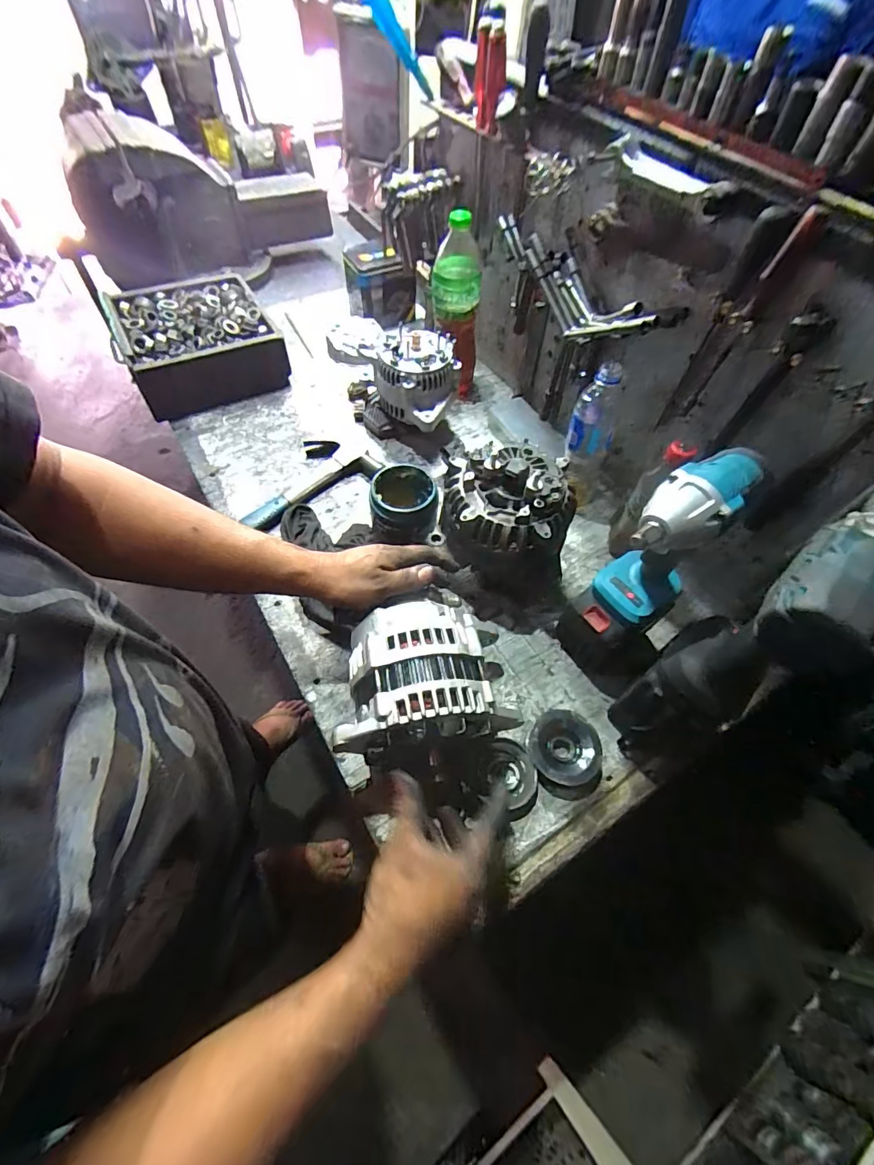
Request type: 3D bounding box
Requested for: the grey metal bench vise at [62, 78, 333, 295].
[{"bbox_3d":[-0.499,-0.816,0.992,0.484,0.277,0.218,-36,67,-22],"label":"grey metal bench vise"}]

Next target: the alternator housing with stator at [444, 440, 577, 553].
[{"bbox_3d":[0.086,-0.097,0.545,0.148,0.073,0.131,-6,59,-7],"label":"alternator housing with stator"}]

